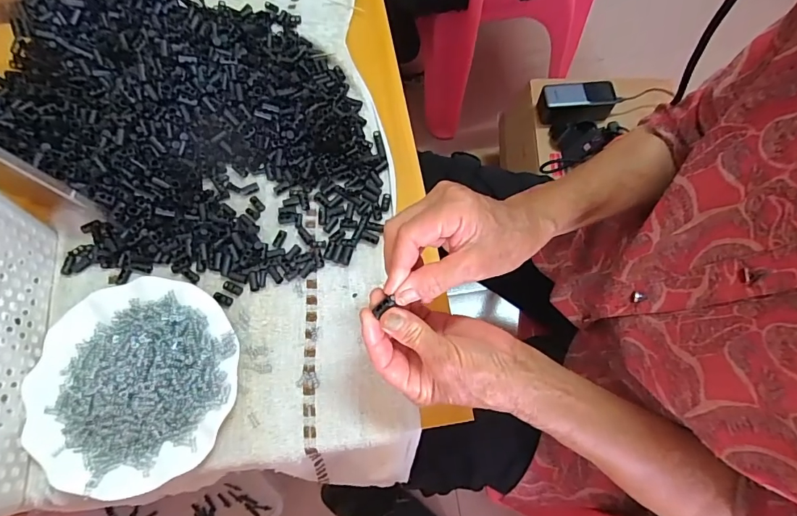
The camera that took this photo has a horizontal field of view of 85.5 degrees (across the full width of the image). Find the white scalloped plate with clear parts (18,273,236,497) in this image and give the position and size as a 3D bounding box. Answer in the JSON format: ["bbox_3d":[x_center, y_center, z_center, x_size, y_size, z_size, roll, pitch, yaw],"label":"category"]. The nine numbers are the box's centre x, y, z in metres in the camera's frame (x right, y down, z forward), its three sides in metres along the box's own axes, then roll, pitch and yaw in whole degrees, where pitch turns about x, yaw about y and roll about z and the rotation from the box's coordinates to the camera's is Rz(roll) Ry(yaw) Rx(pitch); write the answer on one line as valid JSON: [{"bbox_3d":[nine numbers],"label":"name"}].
[{"bbox_3d":[-0.237,0.102,0.376,0.179,0.037,0.181,0,68,1],"label":"white scalloped plate with clear parts"}]

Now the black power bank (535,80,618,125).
[{"bbox_3d":[0.333,-0.297,0.812,0.138,0.063,0.055,-4,68,-1],"label":"black power bank"}]

